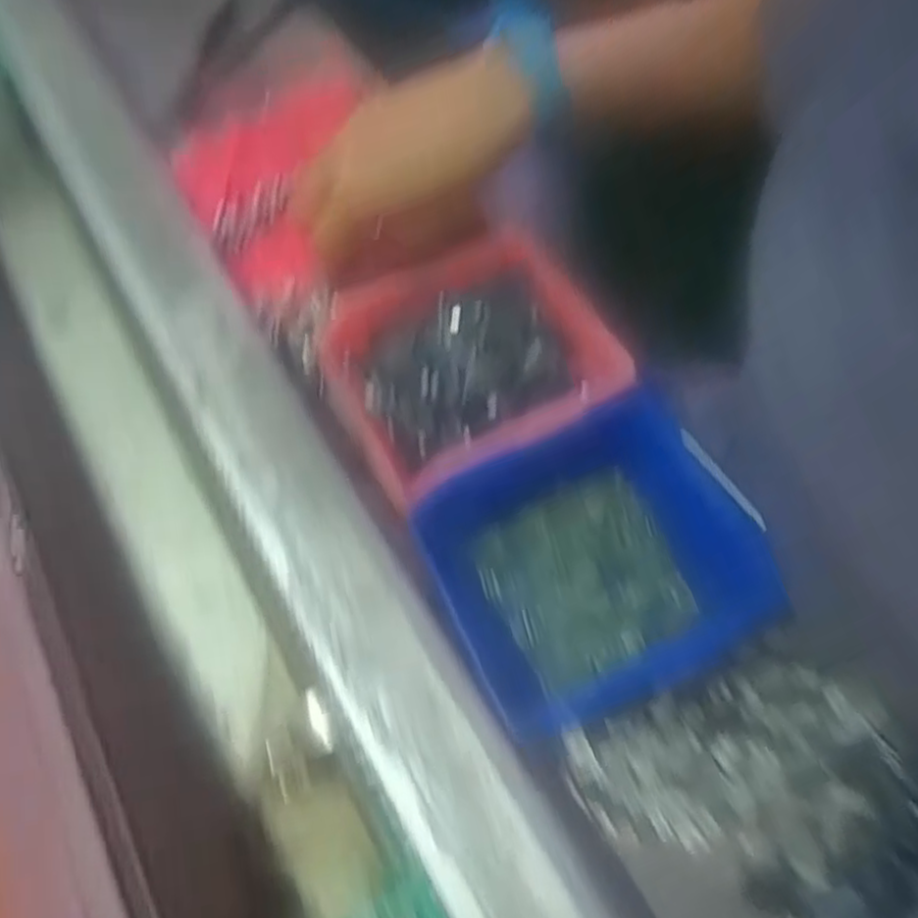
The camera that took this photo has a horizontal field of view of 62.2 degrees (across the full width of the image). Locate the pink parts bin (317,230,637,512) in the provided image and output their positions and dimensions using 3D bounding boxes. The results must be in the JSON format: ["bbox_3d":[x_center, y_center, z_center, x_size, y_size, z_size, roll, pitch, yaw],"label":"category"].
[{"bbox_3d":[0.009,-0.051,0.418,0.142,0.052,0.127,-25,60,-13],"label":"pink parts bin"}]

